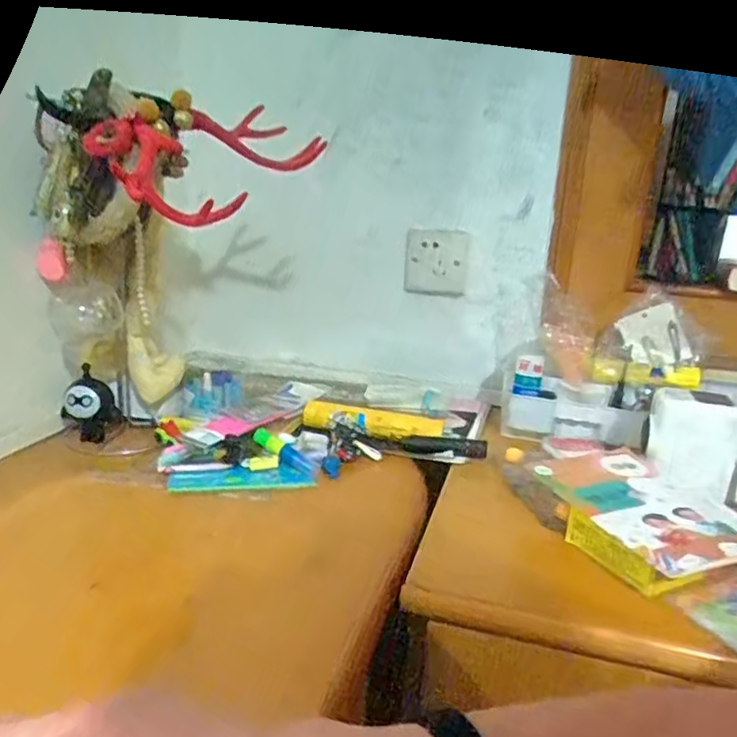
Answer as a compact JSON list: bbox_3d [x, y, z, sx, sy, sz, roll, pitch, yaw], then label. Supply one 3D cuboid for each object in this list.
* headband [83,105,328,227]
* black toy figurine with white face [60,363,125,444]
[{"bbox_3d":[-0.135,-0.222,0.638,0.164,0.080,0.253,11,31,23],"label":"headband"},{"bbox_3d":[-0.328,0.040,0.737,0.047,0.083,0.056,6,16,10],"label":"black toy figurine with white face"}]

